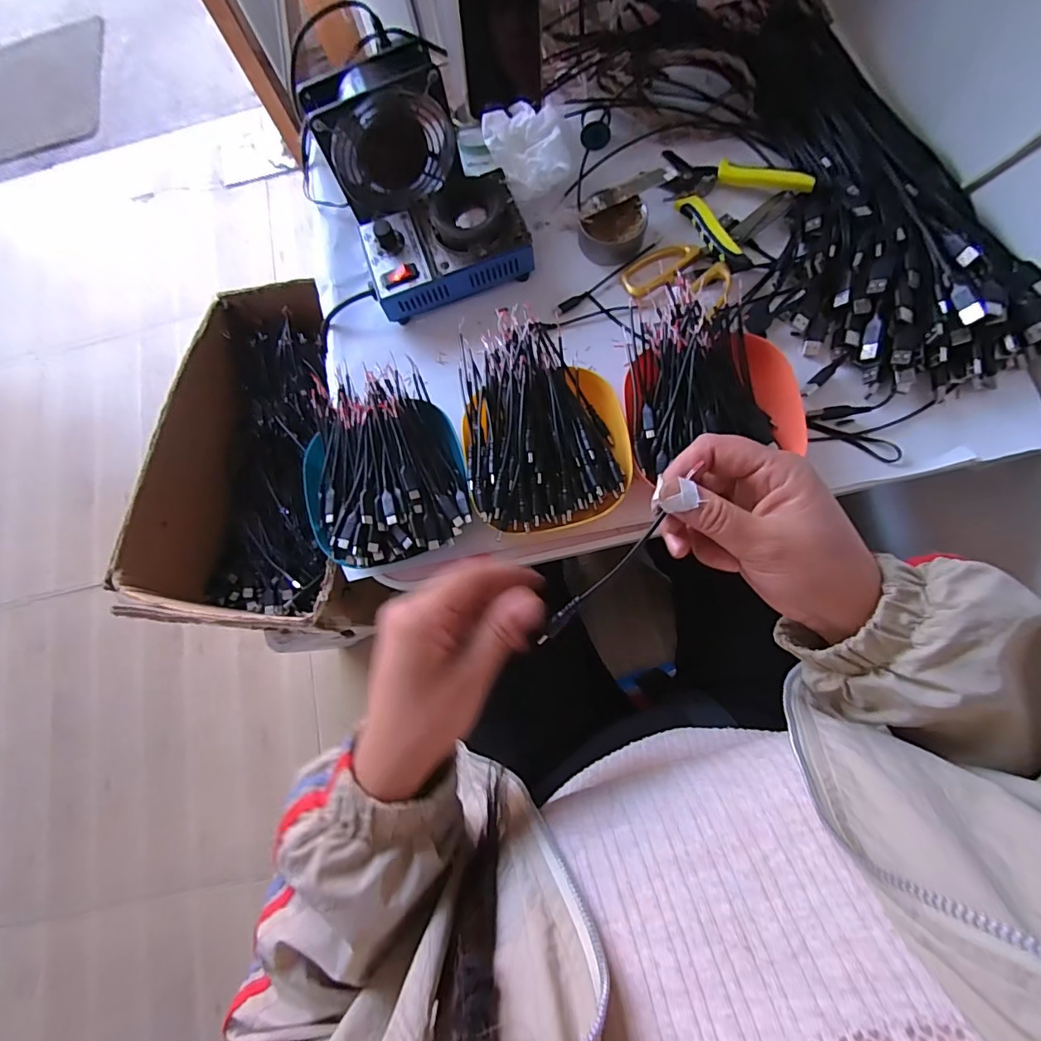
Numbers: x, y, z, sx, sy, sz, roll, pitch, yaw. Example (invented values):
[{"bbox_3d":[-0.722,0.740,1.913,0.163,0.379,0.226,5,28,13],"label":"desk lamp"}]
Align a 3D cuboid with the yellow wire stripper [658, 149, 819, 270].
[{"bbox_3d":[0.182,-0.305,0.467,0.135,0.032,0.117,36,84,12],"label":"yellow wire stripper"}]

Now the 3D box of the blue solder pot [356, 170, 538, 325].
[{"bbox_3d":[-0.072,-0.262,0.467,0.149,0.054,0.096,-19,77,2],"label":"blue solder pot"}]

